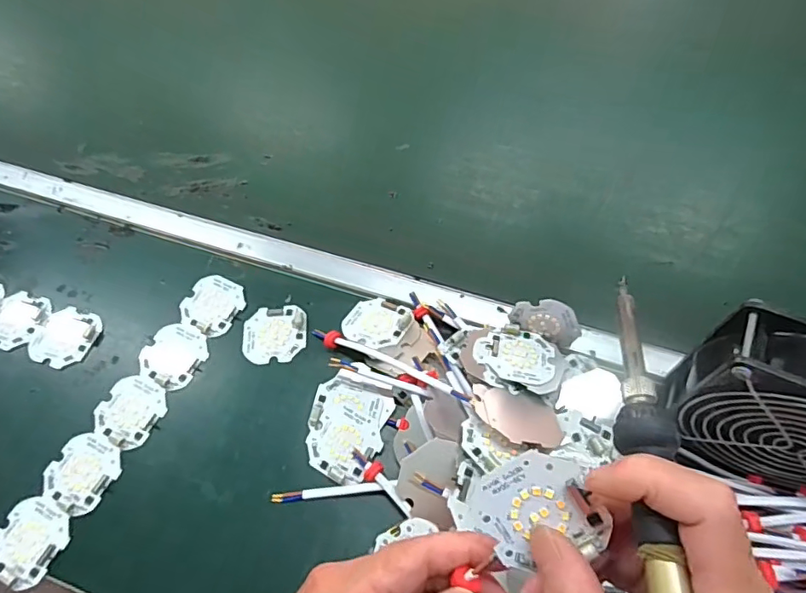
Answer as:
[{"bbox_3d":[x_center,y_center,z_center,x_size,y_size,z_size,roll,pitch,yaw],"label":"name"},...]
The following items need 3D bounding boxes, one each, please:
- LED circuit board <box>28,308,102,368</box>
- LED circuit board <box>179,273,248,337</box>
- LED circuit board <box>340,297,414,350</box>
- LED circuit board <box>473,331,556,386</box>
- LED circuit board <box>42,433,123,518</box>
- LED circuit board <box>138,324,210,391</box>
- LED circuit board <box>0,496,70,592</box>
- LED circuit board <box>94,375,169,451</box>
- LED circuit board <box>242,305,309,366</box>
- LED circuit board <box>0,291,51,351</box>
[{"bbox_3d":[-0.259,0.031,0.408,0.046,0.004,0.046,14,61,10],"label":"LED circuit board"},{"bbox_3d":[-0.150,0.005,0.419,0.045,0.004,0.047,24,64,16],"label":"LED circuit board"},{"bbox_3d":[-0.019,0.020,0.400,0.046,0.004,0.047,24,52,24],"label":"LED circuit board"},{"bbox_3d":[0.078,0.040,0.369,0.054,0.004,0.043,14,45,8],"label":"LED circuit board"},{"bbox_3d":[-0.215,0.117,0.357,0.044,0.004,0.046,26,64,16],"label":"LED circuit board"},{"bbox_3d":[-0.172,0.043,0.398,0.045,0.004,0.047,24,64,16],"label":"LED circuit board"},{"bbox_3d":[-0.238,0.155,0.338,0.045,0.006,0.047,23,63,12],"label":"LED circuit board"},{"bbox_3d":[-0.194,0.080,0.377,0.045,0.004,0.046,26,64,17],"label":"LED circuit board"},{"bbox_3d":[-0.097,0.029,0.405,0.049,0.004,0.045,-3,60,0],"label":"LED circuit board"},{"bbox_3d":[-0.305,0.018,0.418,0.047,0.004,0.046,14,61,10],"label":"LED circuit board"}]

